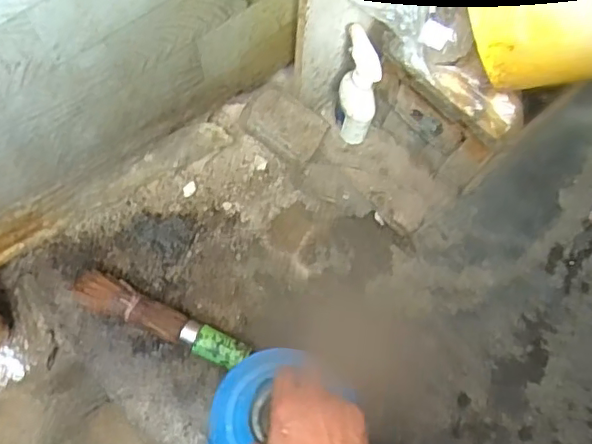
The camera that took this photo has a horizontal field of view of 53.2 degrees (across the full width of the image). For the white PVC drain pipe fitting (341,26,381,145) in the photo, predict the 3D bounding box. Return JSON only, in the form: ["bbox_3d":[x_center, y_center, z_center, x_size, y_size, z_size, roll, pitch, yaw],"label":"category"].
[{"bbox_3d":[0.105,-0.211,0.995,0.056,0.221,0.056,0,48,-3],"label":"white PVC drain pipe fitting"}]

